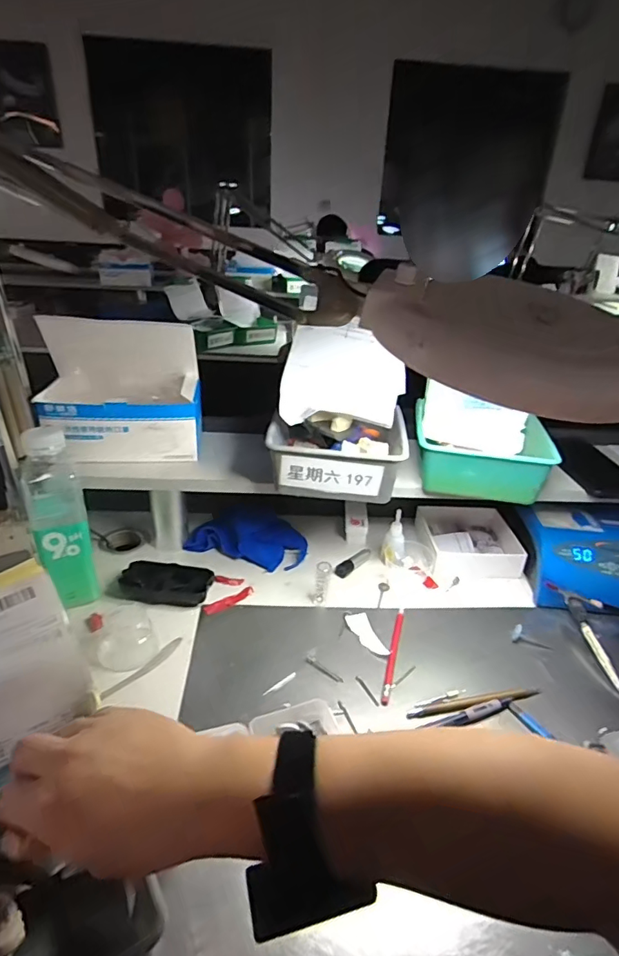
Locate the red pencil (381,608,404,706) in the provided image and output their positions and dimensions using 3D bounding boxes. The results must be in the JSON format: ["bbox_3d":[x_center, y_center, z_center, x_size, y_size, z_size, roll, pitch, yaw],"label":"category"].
[{"bbox_3d":[0.096,0.191,0.573,0.011,0.013,0.147,10,29,12],"label":"red pencil"}]

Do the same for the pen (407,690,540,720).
[{"bbox_3d":[0.170,0.227,0.512,0.147,0.013,0.013,-4,29,-13],"label":"pen"}]

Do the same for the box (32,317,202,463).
[{"bbox_3d":[-0.238,-0.112,0.650,0.198,0.159,0.098,-3,29,-12],"label":"box"}]

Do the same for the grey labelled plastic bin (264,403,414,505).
[{"bbox_3d":[0.035,-0.033,0.630,0.163,0.065,0.140,5,28,2],"label":"grey labelled plastic bin"}]

